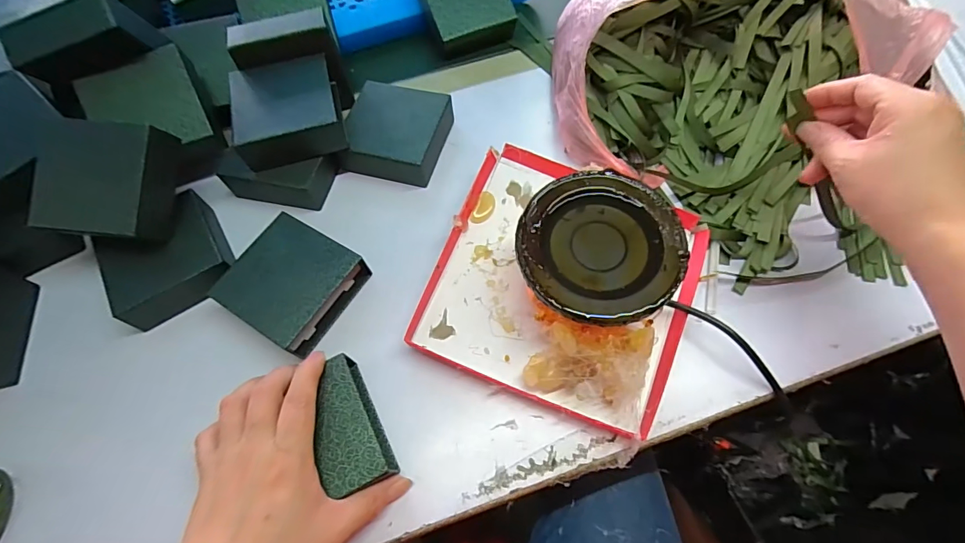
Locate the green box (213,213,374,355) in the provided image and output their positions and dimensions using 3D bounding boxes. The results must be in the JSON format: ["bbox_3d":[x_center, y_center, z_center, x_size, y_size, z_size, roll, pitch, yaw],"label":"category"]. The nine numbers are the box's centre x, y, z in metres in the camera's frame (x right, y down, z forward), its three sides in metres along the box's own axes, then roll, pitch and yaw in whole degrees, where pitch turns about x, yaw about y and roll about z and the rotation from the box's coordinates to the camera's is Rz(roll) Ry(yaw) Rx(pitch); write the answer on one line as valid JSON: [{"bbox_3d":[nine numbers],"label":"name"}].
[{"bbox_3d":[-0.161,0.009,0.374,0.090,0.036,0.091,28,69,15],"label":"green box"}]

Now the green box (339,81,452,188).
[{"bbox_3d":[-0.086,-0.137,0.440,0.087,0.037,0.103,12,66,8],"label":"green box"}]

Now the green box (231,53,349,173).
[{"bbox_3d":[-0.181,-0.148,0.418,0.090,0.041,0.088,-14,65,-4],"label":"green box"}]

